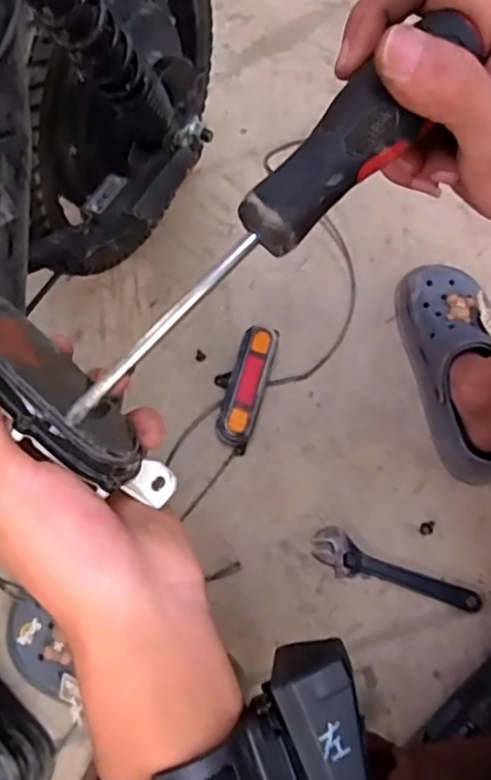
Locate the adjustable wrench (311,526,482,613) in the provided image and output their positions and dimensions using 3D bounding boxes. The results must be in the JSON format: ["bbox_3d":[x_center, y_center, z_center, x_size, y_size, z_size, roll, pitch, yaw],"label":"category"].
[{"bbox_3d":[0.167,0.212,0.717,0.193,0.016,0.043,24,74,9],"label":"adjustable wrench"}]

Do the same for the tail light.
[{"bbox_3d":[-0.006,-0.009,0.770,0.061,0.043,0.160,16,73,6],"label":"tail light"}]

